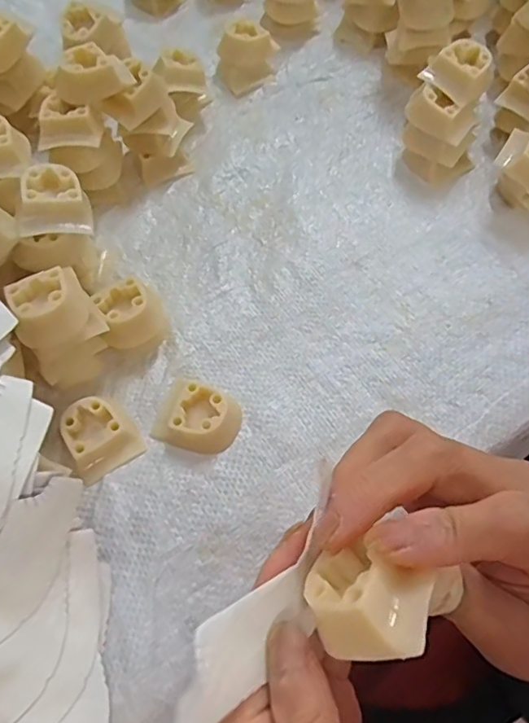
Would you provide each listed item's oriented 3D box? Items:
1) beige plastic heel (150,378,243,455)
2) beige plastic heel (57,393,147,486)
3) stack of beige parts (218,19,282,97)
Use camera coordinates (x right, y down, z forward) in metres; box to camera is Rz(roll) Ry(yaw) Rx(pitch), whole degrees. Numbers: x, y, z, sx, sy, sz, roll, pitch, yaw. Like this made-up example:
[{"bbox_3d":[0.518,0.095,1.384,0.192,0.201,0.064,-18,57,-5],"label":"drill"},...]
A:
[{"bbox_3d":[-0.038,0.031,0.299,0.048,0.016,0.037,23,66,11],"label":"beige plastic heel"},{"bbox_3d":[-0.092,0.041,0.295,0.036,0.016,0.039,-32,68,-14],"label":"beige plastic heel"},{"bbox_3d":[-0.013,-0.245,0.425,0.047,0.032,0.037,-26,67,-12],"label":"stack of beige parts"}]

